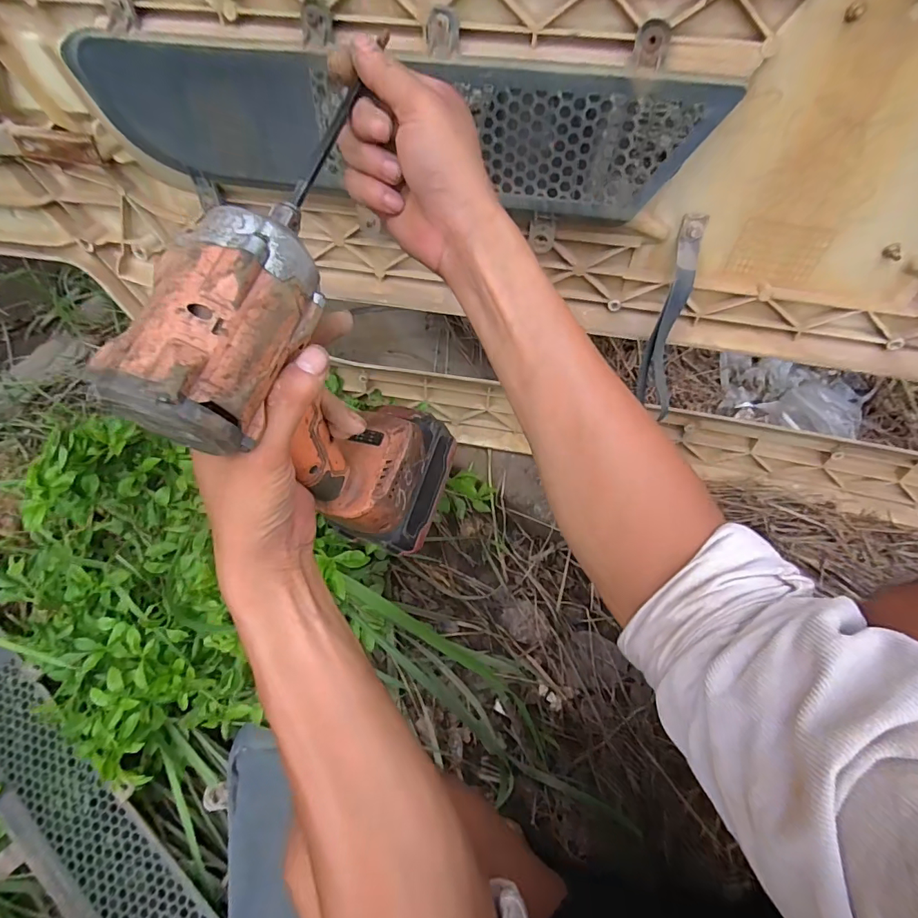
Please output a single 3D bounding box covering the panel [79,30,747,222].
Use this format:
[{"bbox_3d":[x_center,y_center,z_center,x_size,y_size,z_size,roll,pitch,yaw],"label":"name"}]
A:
[{"bbox_3d":[-0.069,-0.278,0.400,0.522,0.101,0.019,9,47,6],"label":"panel"}]

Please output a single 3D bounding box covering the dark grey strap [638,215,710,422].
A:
[{"bbox_3d":[0.207,-0.135,0.459,0.031,0.021,0.184,9,109,5],"label":"dark grey strap"}]

